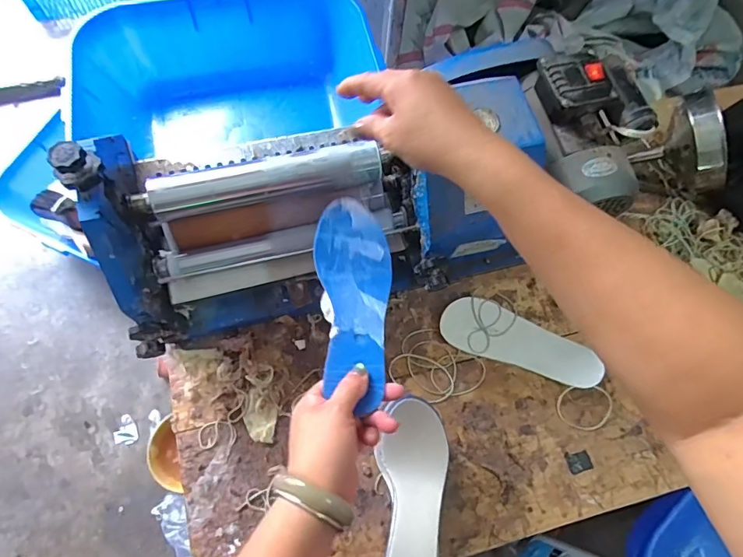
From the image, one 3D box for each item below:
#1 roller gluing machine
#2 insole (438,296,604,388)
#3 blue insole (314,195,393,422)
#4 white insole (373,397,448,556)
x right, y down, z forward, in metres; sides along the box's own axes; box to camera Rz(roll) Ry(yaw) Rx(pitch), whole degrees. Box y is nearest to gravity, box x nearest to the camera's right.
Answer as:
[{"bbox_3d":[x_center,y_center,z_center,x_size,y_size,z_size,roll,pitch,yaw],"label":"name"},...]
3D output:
[{"bbox_3d":[0.011,-0.128,0.582,0.641,0.229,0.265,-18,72,-10],"label":"roller gluing machine"},{"bbox_3d":[0.215,0.089,0.669,0.231,0.011,0.075,19,73,3],"label":"insole"},{"bbox_3d":[-0.016,0.020,0.476,0.076,0.028,0.225,-4,60,-3],"label":"blue insole"},{"bbox_3d":[0.043,0.243,0.512,0.075,0.029,0.206,7,70,-1],"label":"white insole"}]

